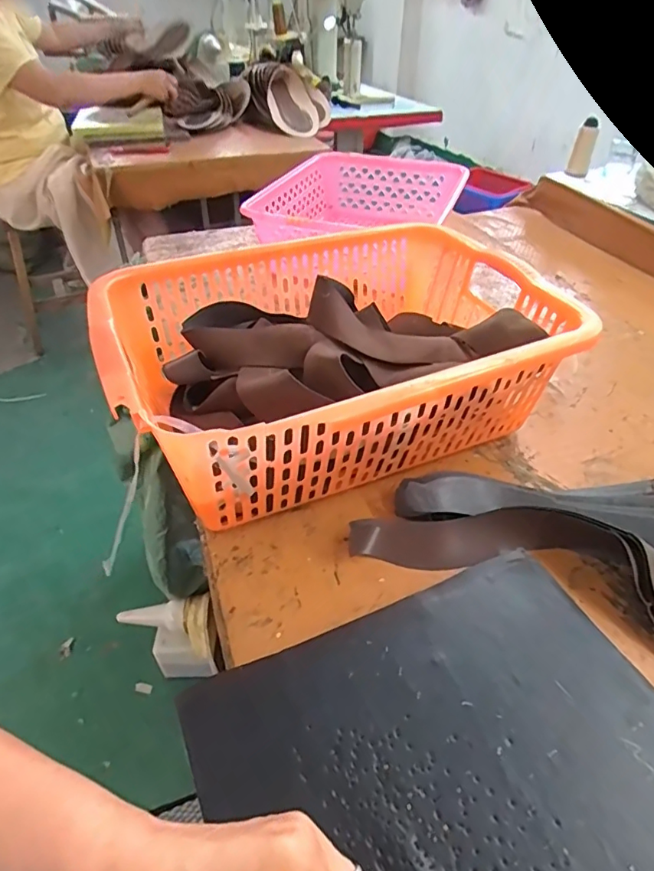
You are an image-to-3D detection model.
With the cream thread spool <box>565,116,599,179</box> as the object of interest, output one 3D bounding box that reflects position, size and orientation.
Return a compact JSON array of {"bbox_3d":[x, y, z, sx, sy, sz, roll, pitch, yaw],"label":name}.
[{"bbox_3d":[0.572,-0.637,1.162,0.047,0.124,0.042,17,44,17],"label":"cream thread spool"}]

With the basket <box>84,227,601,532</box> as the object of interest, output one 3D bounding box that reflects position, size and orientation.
[{"bbox_3d":[0.005,-0.079,0.571,0.446,0.155,0.316,-15,43,-19],"label":"basket"}]

